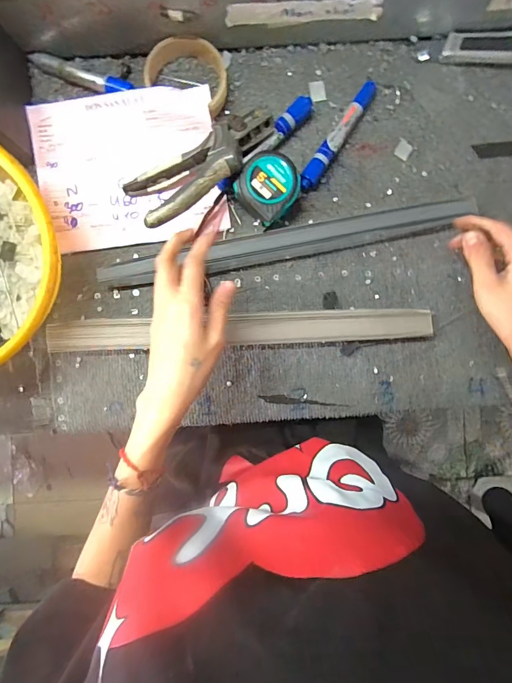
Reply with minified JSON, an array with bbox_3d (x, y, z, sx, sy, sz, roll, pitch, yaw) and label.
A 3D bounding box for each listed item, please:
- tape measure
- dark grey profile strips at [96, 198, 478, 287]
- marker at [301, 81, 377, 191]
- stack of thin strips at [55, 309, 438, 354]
[{"bbox_3d":[0.012,-0.160,0.398,0.059,0.041,0.064,35,88,0],"label":"tape measure"},{"bbox_3d":[0.034,-0.108,0.412,0.404,0.018,0.033,-11,91,0],"label":"dark grey profile strips"},{"bbox_3d":[0.090,-0.223,0.411,0.019,0.018,0.131,34,91,-1],"label":"marker"},{"bbox_3d":[-0.015,-0.013,0.409,0.405,0.022,0.033,-2,91,0],"label":"stack of thin strips"}]

